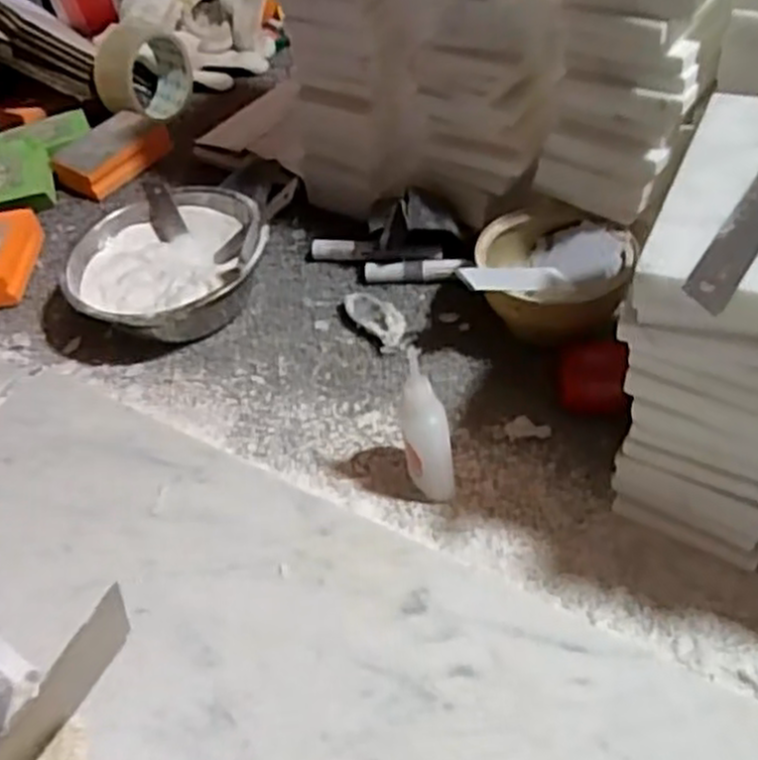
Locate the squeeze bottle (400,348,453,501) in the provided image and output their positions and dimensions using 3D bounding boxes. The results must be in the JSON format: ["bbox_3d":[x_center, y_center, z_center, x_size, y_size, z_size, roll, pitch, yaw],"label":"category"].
[{"bbox_3d":[0.026,0.027,0.417,0.024,0.093,0.017,3,48,12],"label":"squeeze bottle"}]

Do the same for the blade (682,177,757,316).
[{"bbox_3d":[0.146,-0.059,0.314,0.017,0.004,0.098,25,55,27],"label":"blade"}]

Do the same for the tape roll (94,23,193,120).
[{"bbox_3d":[-0.232,-0.300,0.775,0.048,0.089,0.089,20,53,26],"label":"tape roll"}]

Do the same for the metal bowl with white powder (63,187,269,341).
[{"bbox_3d":[-0.150,-0.079,0.580,0.138,0.061,0.133,-5,47,5],"label":"metal bowl with white powder"}]

